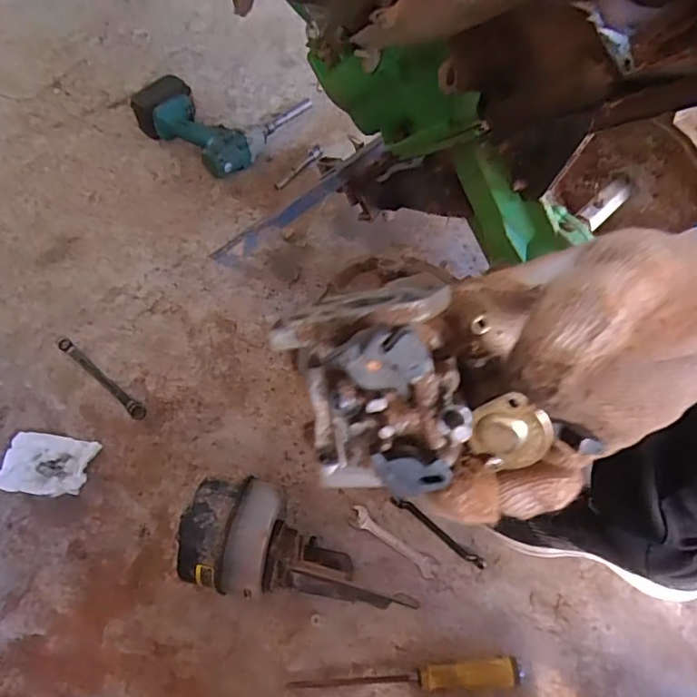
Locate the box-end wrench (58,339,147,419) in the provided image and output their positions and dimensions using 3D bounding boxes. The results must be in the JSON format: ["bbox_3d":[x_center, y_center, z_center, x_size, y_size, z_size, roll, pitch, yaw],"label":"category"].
[{"bbox_3d":[-0.385,0.043,0.797,0.201,0.013,0.020,36,69,19],"label":"box-end wrench"}]

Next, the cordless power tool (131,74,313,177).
[{"bbox_3d":[-0.261,-0.473,1.024,0.268,0.090,0.239,31,67,17],"label":"cordless power tool"}]

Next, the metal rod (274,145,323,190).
[{"bbox_3d":[-0.092,-0.342,0.978,0.025,0.019,0.119,38,69,20],"label":"metal rod"}]

